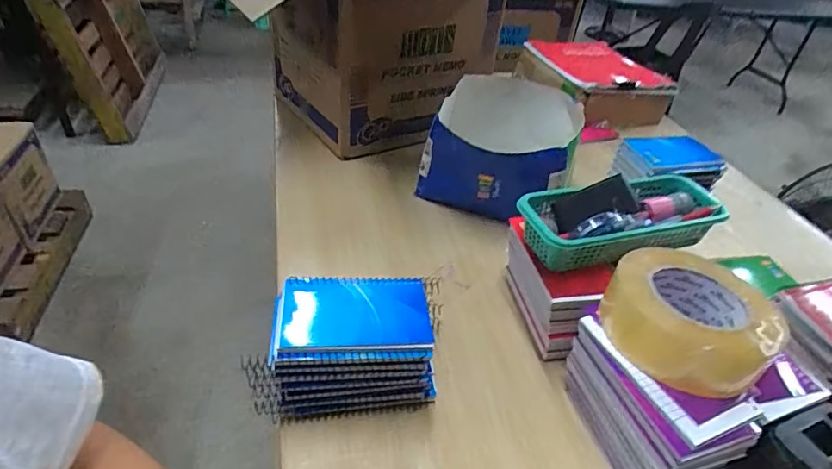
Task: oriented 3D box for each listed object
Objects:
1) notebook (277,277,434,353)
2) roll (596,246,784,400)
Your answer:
[{"bbox_3d":[-0.053,0.069,0.440,0.128,0.015,0.082,0,39,-9],"label":"notebook"},{"bbox_3d":[0.231,0.068,0.426,0.122,0.049,0.122,4,38,-3],"label":"roll"}]

